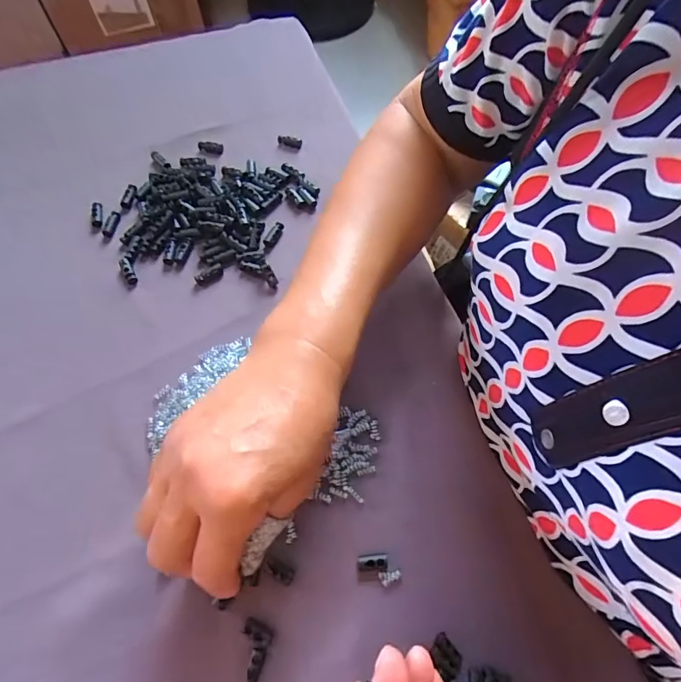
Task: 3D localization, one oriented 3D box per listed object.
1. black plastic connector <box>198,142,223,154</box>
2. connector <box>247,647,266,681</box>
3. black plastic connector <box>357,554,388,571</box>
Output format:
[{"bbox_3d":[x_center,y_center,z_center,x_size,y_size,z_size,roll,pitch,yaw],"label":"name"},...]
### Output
[{"bbox_3d":[-0.130,-0.192,0.448,0.024,0.010,0.010,5,65,4],"label":"black plastic connector"},{"bbox_3d":[-0.049,0.185,0.254,0.007,0.005,0.019,13,66,8],"label":"connector"},{"bbox_3d":[0.020,0.138,0.278,0.019,0.006,0.009,-7,62,-3],"label":"black plastic connector"}]

